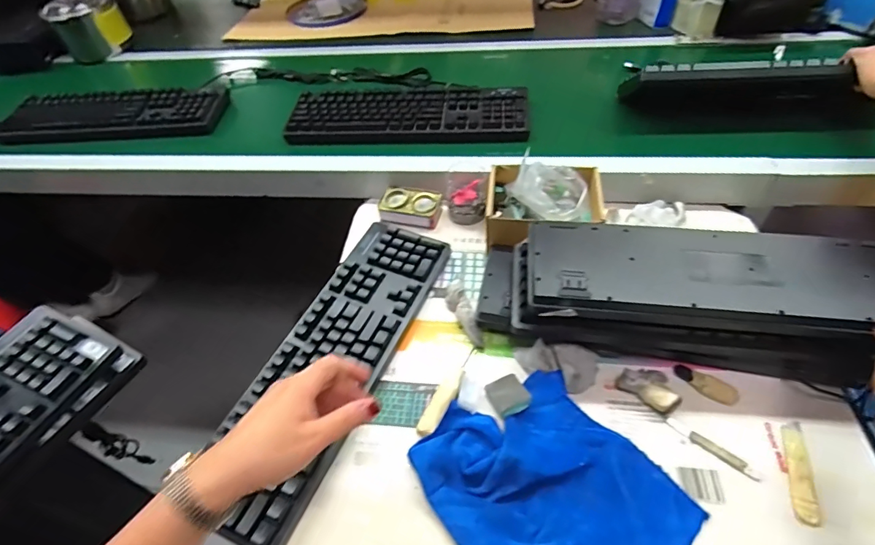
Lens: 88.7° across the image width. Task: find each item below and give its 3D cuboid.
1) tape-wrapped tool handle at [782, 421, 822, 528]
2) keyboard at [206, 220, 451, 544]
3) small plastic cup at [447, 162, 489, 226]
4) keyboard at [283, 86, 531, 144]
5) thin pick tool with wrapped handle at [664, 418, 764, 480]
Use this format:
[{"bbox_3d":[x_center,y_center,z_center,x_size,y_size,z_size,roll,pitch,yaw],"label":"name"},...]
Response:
[{"bbox_3d":[0.369,0.202,0.458,0.022,0.011,0.102,11,52,15],"label":"tape-wrapped tool handle"},{"bbox_3d":[-0.128,0.102,0.567,0.147,0.029,0.433,14,53,16],"label":"keyboard"},{"bbox_3d":[0.049,-0.121,0.709,0.059,0.089,0.056,-3,50,3],"label":"small plastic cup"},{"bbox_3d":[-0.051,-0.299,0.833,0.429,0.039,0.140,1,50,6],"label":"keyboard"},{"bbox_3d":[0.293,0.186,0.477,0.094,0.012,0.016,33,60,28],"label":"thin pick tool with wrapped handle"}]

